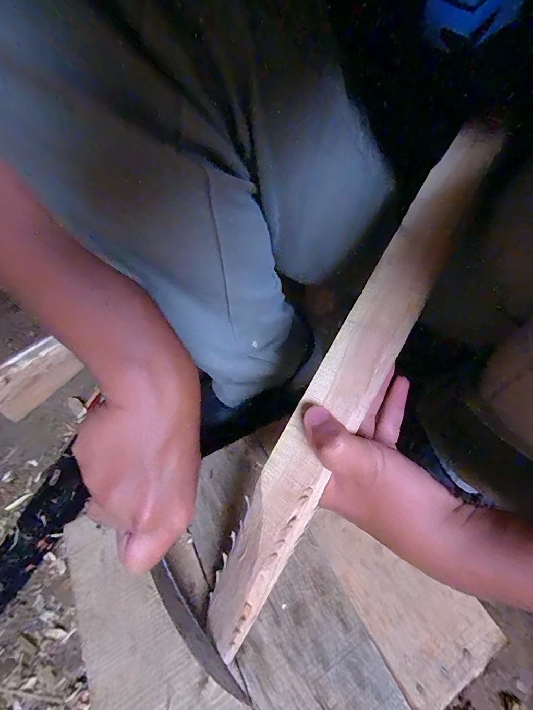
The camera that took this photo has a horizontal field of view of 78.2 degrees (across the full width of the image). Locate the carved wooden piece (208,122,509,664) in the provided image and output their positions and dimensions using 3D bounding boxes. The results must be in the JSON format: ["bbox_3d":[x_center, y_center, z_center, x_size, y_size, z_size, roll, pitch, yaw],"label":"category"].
[{"bbox_3d":[0.049,0.021,0.211,0.040,0.021,0.356,28,91,23],"label":"carved wooden piece"}]

